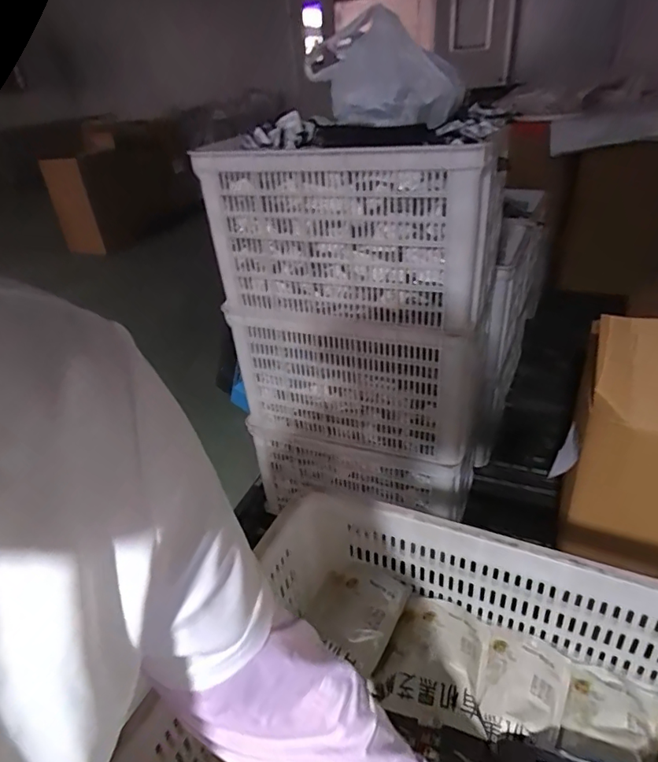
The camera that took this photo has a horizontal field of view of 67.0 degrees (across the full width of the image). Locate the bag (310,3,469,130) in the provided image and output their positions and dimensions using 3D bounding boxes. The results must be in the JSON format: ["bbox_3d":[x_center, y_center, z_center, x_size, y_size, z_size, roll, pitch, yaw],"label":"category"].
[{"bbox_3d":[0.104,-0.601,0.962,0.276,0.177,0.297,-2,34,7],"label":"bag"}]

